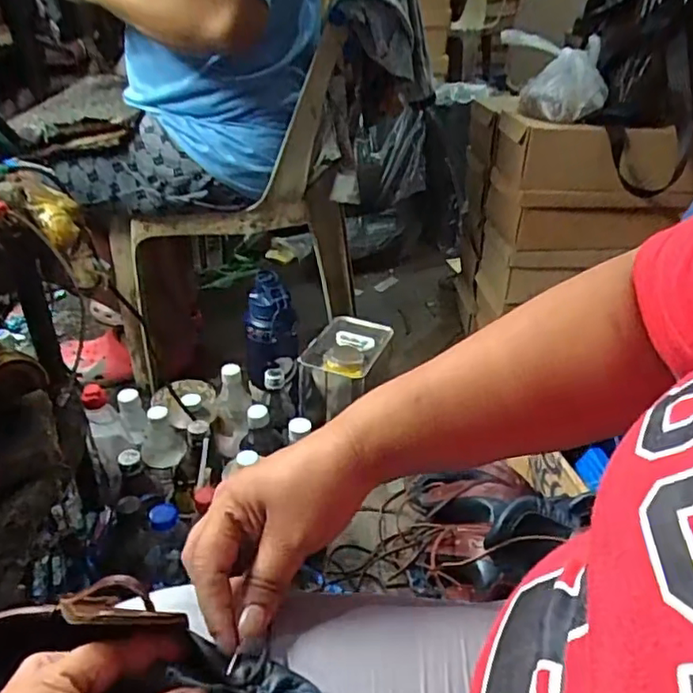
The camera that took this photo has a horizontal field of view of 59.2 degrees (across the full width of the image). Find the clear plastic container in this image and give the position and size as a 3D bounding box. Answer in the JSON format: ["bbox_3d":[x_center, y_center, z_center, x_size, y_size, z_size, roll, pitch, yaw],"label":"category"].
[{"bbox_3d":[0.004,-0.005,0.967,0.111,0.018,0.152,14,36,18],"label":"clear plastic container"}]

